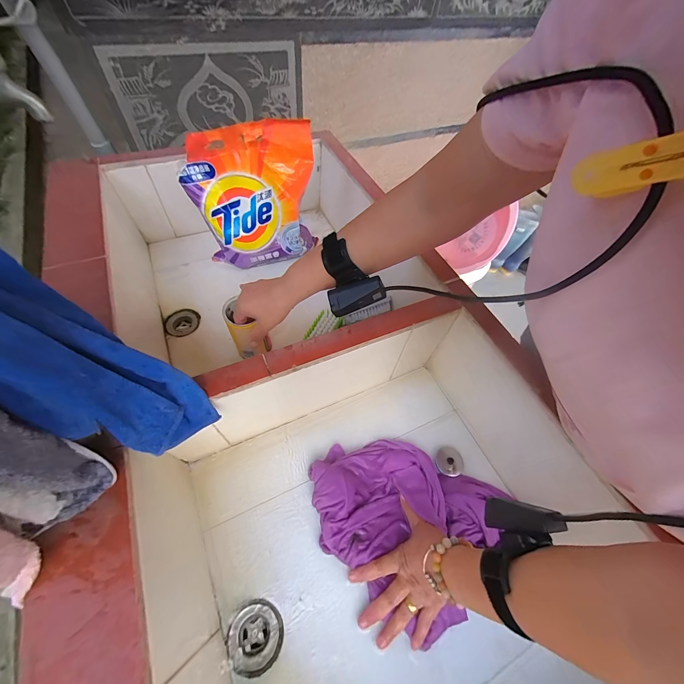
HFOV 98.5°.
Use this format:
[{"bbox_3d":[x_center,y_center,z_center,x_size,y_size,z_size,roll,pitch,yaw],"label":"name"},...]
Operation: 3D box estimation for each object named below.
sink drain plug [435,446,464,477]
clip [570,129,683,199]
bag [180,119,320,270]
[{"bbox_3d":[0.178,0.195,0.485,0.044,0.008,0.045,2,58,-3],"label":"sink drain plug"},{"bbox_3d":[0.139,-0.080,0.132,0.054,0.020,0.011,6,17,43],"label":"clip"},{"bbox_3d":[-0.169,-0.268,0.591,0.230,0.275,0.062,-10,59,-9],"label":"bag"}]

